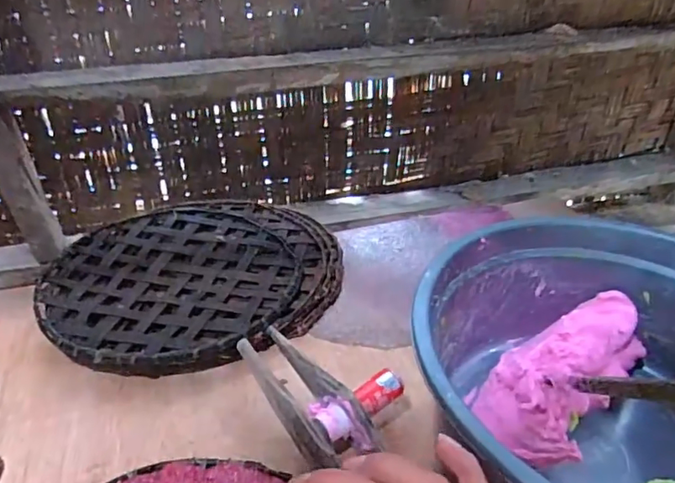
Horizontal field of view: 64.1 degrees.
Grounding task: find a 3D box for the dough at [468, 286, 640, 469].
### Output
[{"bbox_3d":[0.261,0.146,0.619,0.241,0.084,0.133,-34,48,-23],"label":"dough"}]

